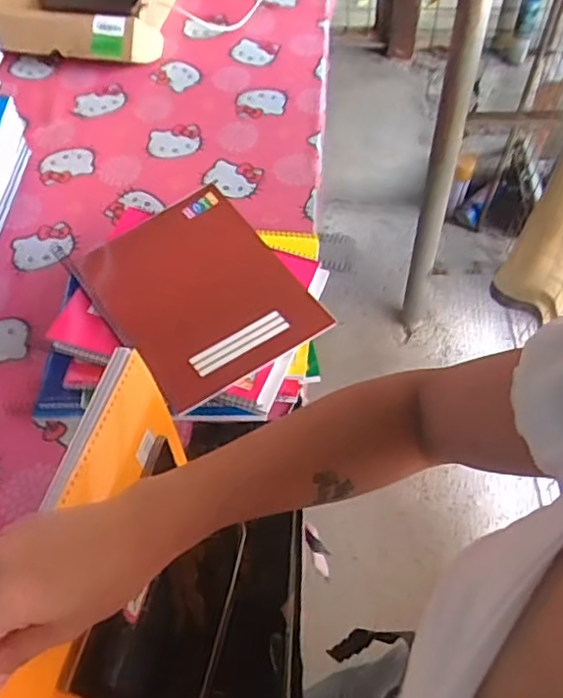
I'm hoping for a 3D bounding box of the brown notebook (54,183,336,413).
[{"bbox_3d":[-0.094,-0.068,0.716,0.203,0.014,0.251,-30,64,-22],"label":"brown notebook"}]

